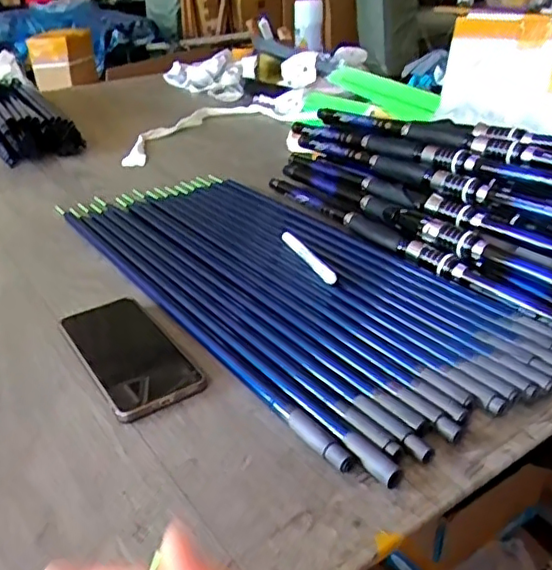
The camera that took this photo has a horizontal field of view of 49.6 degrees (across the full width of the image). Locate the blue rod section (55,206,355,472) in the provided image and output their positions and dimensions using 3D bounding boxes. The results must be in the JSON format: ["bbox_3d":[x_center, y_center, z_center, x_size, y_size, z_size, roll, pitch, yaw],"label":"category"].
[{"bbox_3d":[-0.112,0.019,0.600,0.021,0.009,0.551,-21,34,-29],"label":"blue rod section"}]

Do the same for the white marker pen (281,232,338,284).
[{"bbox_3d":[0.034,-0.031,0.652,0.014,0.014,0.128,-14,31,-18],"label":"white marker pen"}]

